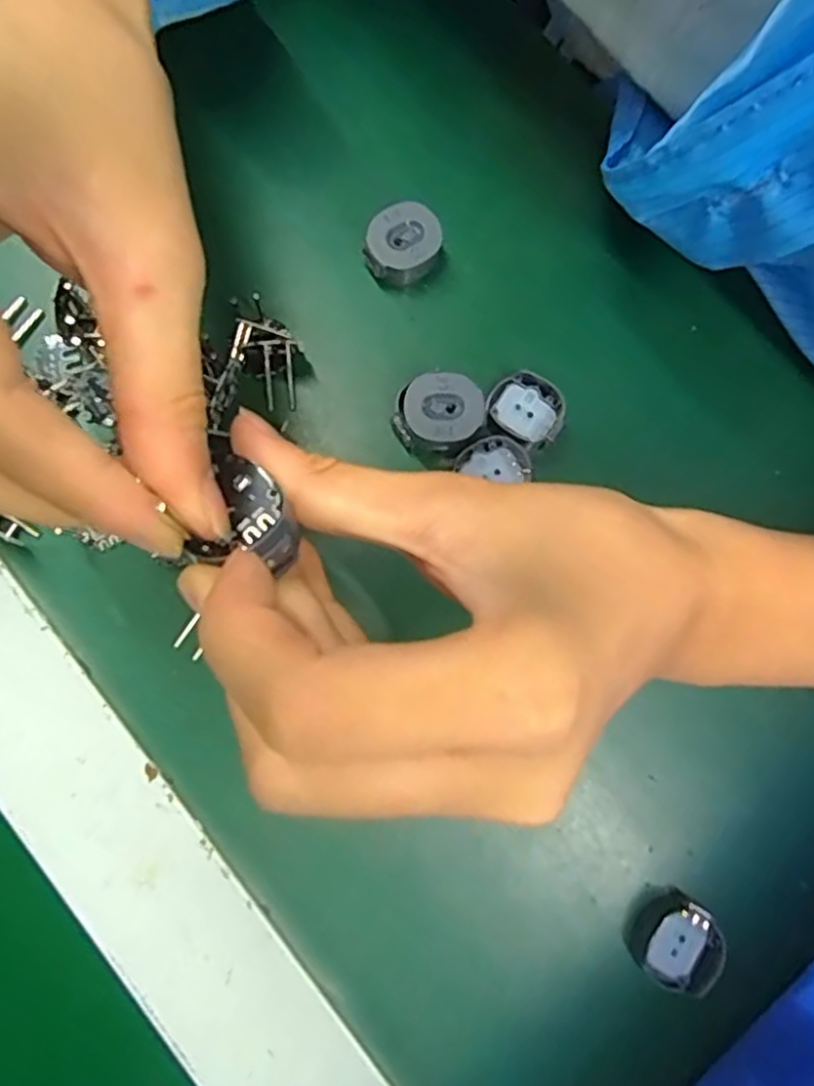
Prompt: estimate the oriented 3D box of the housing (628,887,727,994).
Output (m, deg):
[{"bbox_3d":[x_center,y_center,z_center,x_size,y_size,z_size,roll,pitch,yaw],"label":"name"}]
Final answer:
[{"bbox_3d":[0.091,0.135,0.237,0.029,0.010,0.028,0,82,-3],"label":"housing"}]

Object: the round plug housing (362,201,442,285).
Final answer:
[{"bbox_3d":[-0.002,-0.114,0.268,0.028,0.017,0.023,-13,83,-5],"label":"round plug housing"}]

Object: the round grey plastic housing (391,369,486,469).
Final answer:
[{"bbox_3d":[0.011,-0.045,0.252,0.028,0.017,0.030,0,82,-3],"label":"round grey plastic housing"}]

